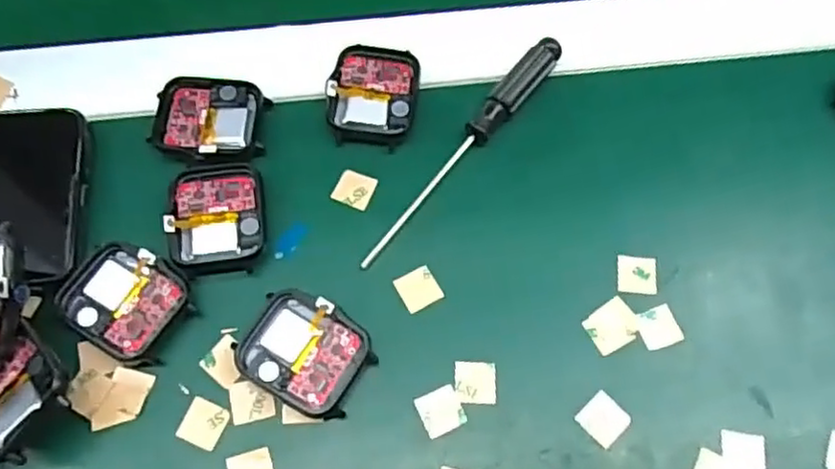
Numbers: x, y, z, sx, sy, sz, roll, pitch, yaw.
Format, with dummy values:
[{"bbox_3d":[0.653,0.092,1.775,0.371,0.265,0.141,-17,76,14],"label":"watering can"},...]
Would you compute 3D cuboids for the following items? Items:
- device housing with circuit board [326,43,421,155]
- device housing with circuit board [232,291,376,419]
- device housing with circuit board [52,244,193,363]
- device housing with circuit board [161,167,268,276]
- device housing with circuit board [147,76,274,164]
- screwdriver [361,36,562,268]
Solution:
[{"bbox_3d":[-0.019,-0.061,0.299,0.037,0.011,0.045,8,66,2],"label":"device housing with circuit board"},{"bbox_3d":[-0.042,0.044,0.253,0.045,0.012,0.037,29,69,11],"label":"device housing with circuit board"},{"bbox_3d":[-0.109,0.025,0.259,0.043,0.011,0.038,30,69,11],"label":"device housing with circuit board"},{"bbox_3d":[-0.080,-0.007,0.273,0.036,0.007,0.047,-6,67,-4],"label":"device housing with circuit board"},{"bbox_3d":[-0.088,-0.048,0.291,0.045,0.007,0.039,4,66,1],"label":"device housing with circuit board"},{"bbox_3d":[0.019,-0.039,0.289,0.013,0.014,0.129,39,71,15],"label":"screwdriver"}]

